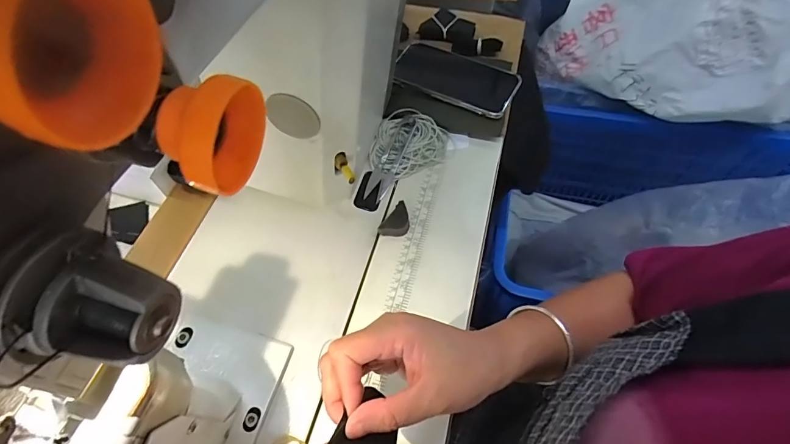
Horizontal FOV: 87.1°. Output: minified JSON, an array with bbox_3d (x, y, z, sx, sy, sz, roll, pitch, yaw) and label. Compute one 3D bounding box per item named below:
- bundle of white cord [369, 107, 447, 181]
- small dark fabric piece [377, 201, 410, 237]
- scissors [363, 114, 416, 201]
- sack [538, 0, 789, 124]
[{"bbox_3d":[0.017,-0.094,0.501,0.085,0.022,0.090,16,60,7],"label":"bundle of white cord"},{"bbox_3d":[0.004,-0.001,0.445,0.025,0.018,0.044,28,62,14],"label":"small dark fabric piece"},{"bbox_3d":[-0.003,-0.080,0.490,0.025,0.010,0.118,21,70,7],"label":"scissors"},{"bbox_3d":[0.530,-0.359,0.730,0.463,0.218,0.313,22,61,15],"label":"sack"}]

